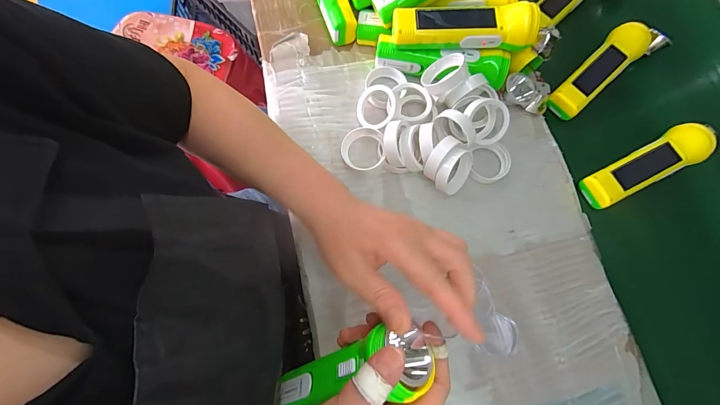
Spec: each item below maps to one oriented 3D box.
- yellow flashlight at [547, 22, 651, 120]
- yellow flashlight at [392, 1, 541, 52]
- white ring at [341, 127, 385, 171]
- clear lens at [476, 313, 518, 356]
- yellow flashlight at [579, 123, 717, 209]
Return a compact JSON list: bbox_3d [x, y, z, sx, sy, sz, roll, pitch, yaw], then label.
[{"bbox_3d":[0.309,-0.172,0.436,0.153,0.036,0.050,-41,77,-12],"label":"yellow flashlight"},{"bbox_3d":[0.117,-0.203,0.393,0.158,0.046,0.043,6,72,-3],"label":"yellow flashlight"},{"bbox_3d":[0.003,-0.063,0.404,0.050,0.019,0.050,1,73,-4],"label":"white ring"},{"bbox_3d":[0.145,0.138,0.358,0.041,0.005,0.040,4,73,-3],"label":"clear lens"},{"bbox_3d":[0.337,-0.045,0.401,0.144,0.038,0.044,-23,76,-11],"label":"yellow flashlight"}]

